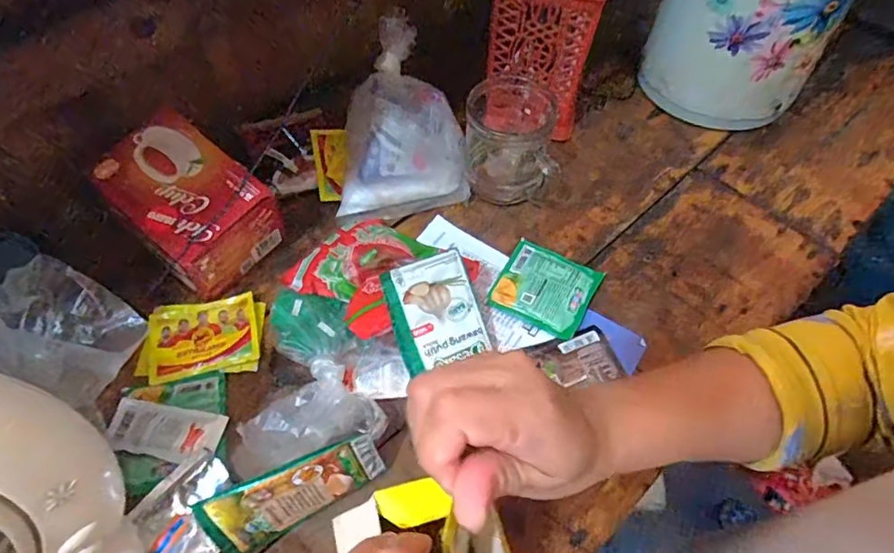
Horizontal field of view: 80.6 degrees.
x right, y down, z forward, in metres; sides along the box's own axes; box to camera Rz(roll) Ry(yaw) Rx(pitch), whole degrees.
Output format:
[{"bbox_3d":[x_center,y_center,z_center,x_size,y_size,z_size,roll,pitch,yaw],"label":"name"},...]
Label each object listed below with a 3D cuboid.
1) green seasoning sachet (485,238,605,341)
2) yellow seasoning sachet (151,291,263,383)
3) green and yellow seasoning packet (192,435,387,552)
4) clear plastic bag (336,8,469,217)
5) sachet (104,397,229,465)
[{"bbox_3d":[0.081,0.009,0.433,0.074,0.007,0.072,25,60,17],"label":"green seasoning sachet"},{"bbox_3d":[-0.186,0.046,0.403,0.078,0.004,0.059,-14,56,-8],"label":"yellow seasoning sachet"},{"bbox_3d":[-0.091,0.132,0.319,0.105,0.058,0.005,-24,42,-12],"label":"green and yellow seasoning packet"},{"bbox_3d":[-0.044,-0.141,0.468,0.114,0.109,0.127,-8,56,-4],"label":"clear plastic bag"},{"bbox_3d":[-0.194,0.106,0.363,0.078,0.009,0.036,9,56,7],"label":"sachet"}]

